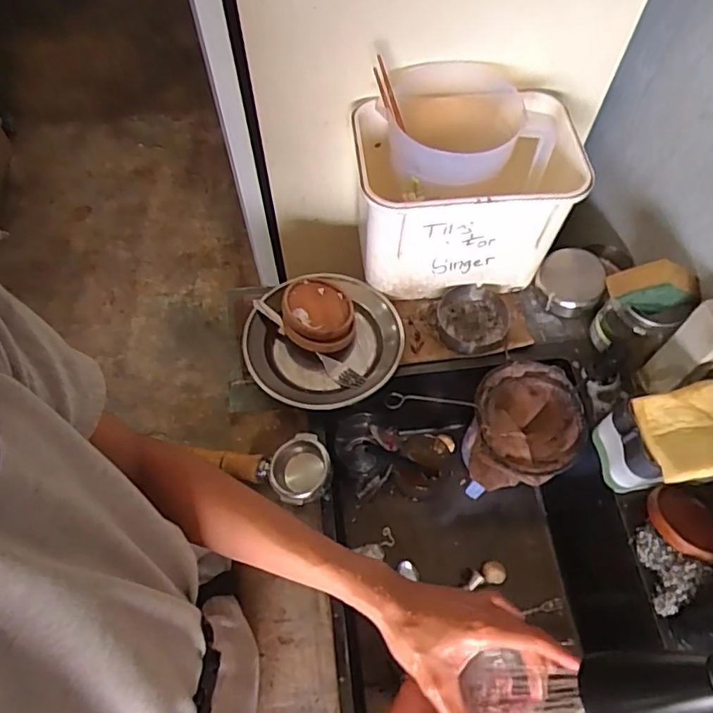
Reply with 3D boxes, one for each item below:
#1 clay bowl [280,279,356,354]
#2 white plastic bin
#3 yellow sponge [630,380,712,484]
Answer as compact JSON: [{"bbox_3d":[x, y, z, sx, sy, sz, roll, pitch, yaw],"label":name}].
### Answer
[{"bbox_3d":[-0.052,-0.061,0.761,0.097,0.038,0.115,-3,63,-3],"label":"clay bowl"},{"bbox_3d":[0.137,-0.218,0.759,0.273,0.221,0.196,-6,63,-4],"label":"white plastic bin"},{"bbox_3d":[0.366,0.081,0.601,0.101,0.020,0.101,-8,63,-5],"label":"yellow sponge"}]

